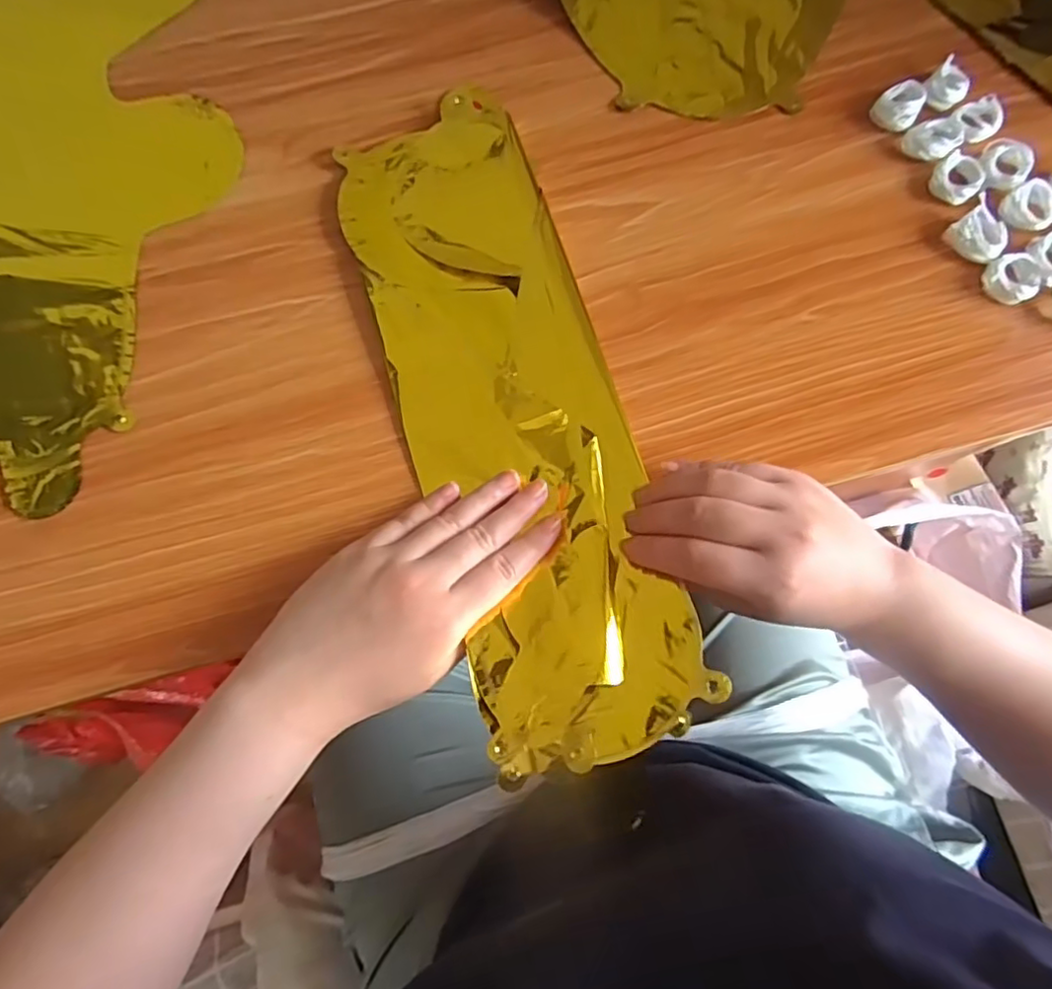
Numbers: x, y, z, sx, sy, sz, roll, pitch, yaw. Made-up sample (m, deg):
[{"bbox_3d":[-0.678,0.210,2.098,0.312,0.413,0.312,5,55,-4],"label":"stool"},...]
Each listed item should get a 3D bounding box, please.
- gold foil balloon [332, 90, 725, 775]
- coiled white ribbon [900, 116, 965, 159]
[{"bbox_3d":[-0.010,-0.052,0.357,0.120,0.016,0.387,-17,76,-3],"label":"gold foil balloon"},{"bbox_3d":[0.257,-0.223,0.392,0.035,0.011,0.024,-17,78,-3],"label":"coiled white ribbon"}]

